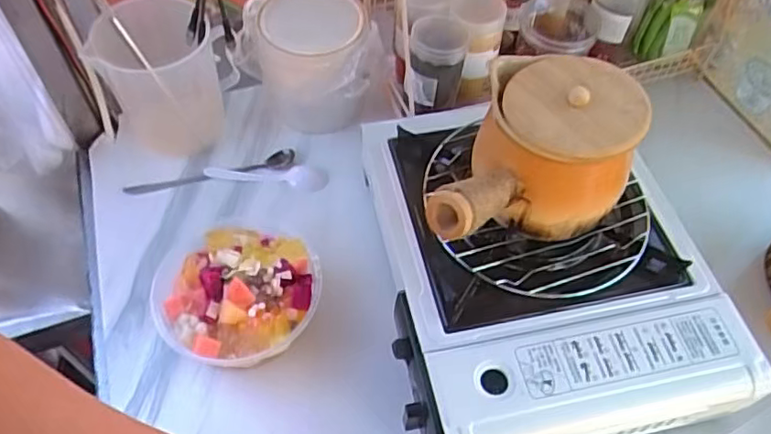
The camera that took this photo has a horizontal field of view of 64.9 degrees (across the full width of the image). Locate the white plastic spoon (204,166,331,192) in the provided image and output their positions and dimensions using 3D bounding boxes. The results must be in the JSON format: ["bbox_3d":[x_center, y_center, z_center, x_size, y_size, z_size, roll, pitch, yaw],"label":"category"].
[{"bbox_3d":[-0.131,-0.047,0.669,0.131,0.009,0.028,2,57,-1],"label":"white plastic spoon"}]

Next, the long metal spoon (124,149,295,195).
[{"bbox_3d":[-0.191,-0.047,0.669,0.182,0.009,0.024,-14,59,-11],"label":"long metal spoon"}]

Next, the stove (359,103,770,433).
[{"bbox_3d":[0.127,0.021,0.543,0.273,0.067,0.350,-10,58,-8],"label":"stove"}]

